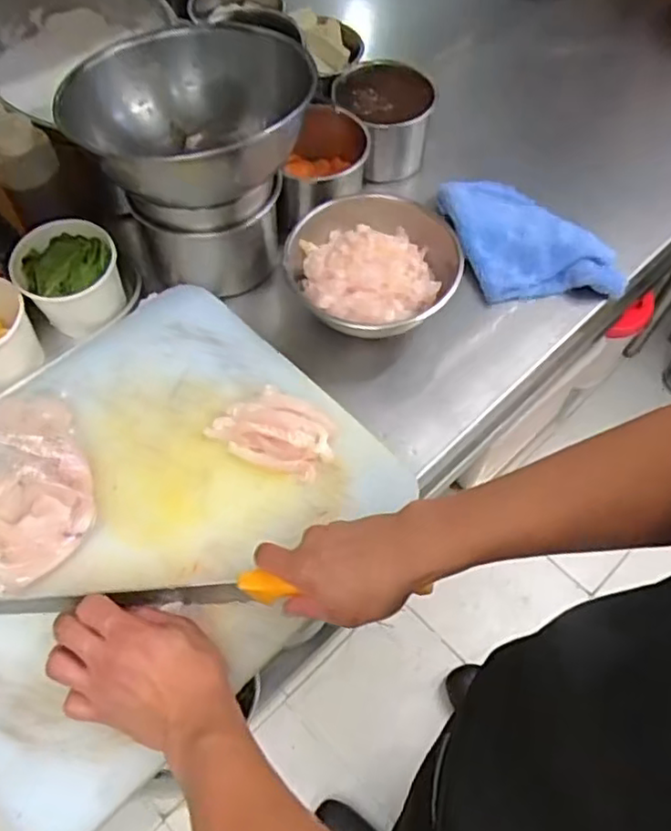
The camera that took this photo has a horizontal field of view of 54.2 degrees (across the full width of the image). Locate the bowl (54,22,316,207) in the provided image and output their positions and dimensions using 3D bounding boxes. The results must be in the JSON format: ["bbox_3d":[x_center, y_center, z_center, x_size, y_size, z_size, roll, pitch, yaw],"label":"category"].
[{"bbox_3d":[-0.127,-0.267,0.590,0.172,0.088,0.199,16,61,9],"label":"bowl"}]

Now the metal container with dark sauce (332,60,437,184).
[{"bbox_3d":[0.054,-0.349,0.773,0.104,0.092,0.103,-4,60,-3],"label":"metal container with dark sauce"}]

